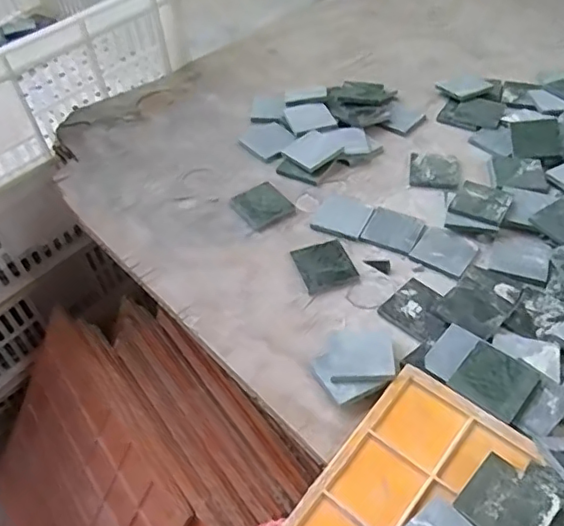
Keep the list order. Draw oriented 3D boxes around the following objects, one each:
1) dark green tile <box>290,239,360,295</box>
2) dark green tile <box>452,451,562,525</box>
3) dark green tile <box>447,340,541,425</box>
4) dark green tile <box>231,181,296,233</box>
[{"bbox_3d":[0.037,0.001,0.516,0.047,0.004,0.049,-18,50,-12],"label":"dark green tile"},{"bbox_3d":[0.135,0.145,0.352,0.048,0.006,0.049,36,59,29],"label":"dark green tile"},{"bbox_3d":[0.150,0.083,0.415,0.048,0.009,0.045,33,58,28],"label":"dark green tile"},{"bbox_3d":[-0.018,-0.055,0.567,0.049,0.008,0.050,-31,54,-22],"label":"dark green tile"}]

